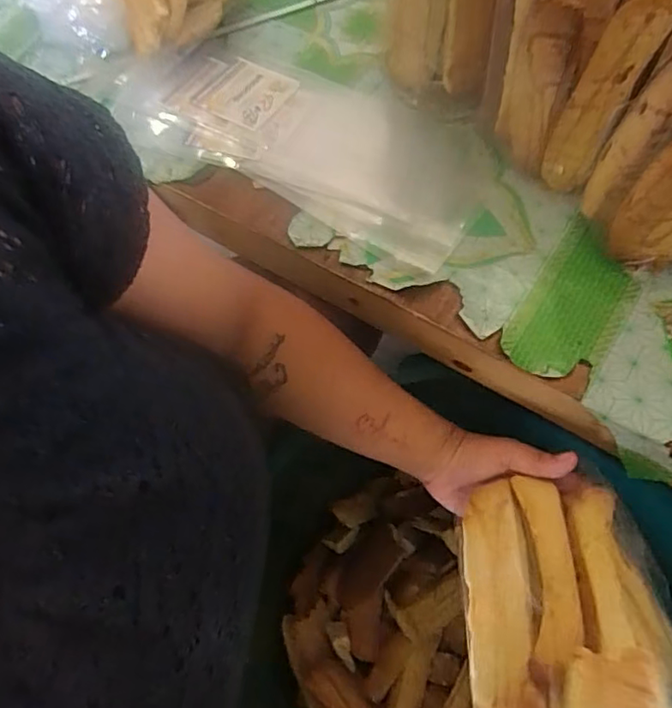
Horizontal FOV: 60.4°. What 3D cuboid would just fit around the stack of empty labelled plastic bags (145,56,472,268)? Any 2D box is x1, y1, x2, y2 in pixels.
[{"bbox_3d":[-0.016,-0.186,0.488,0.301,0.012,0.139,30,70,16],"label":"stack of empty labelled plastic bags"}]

